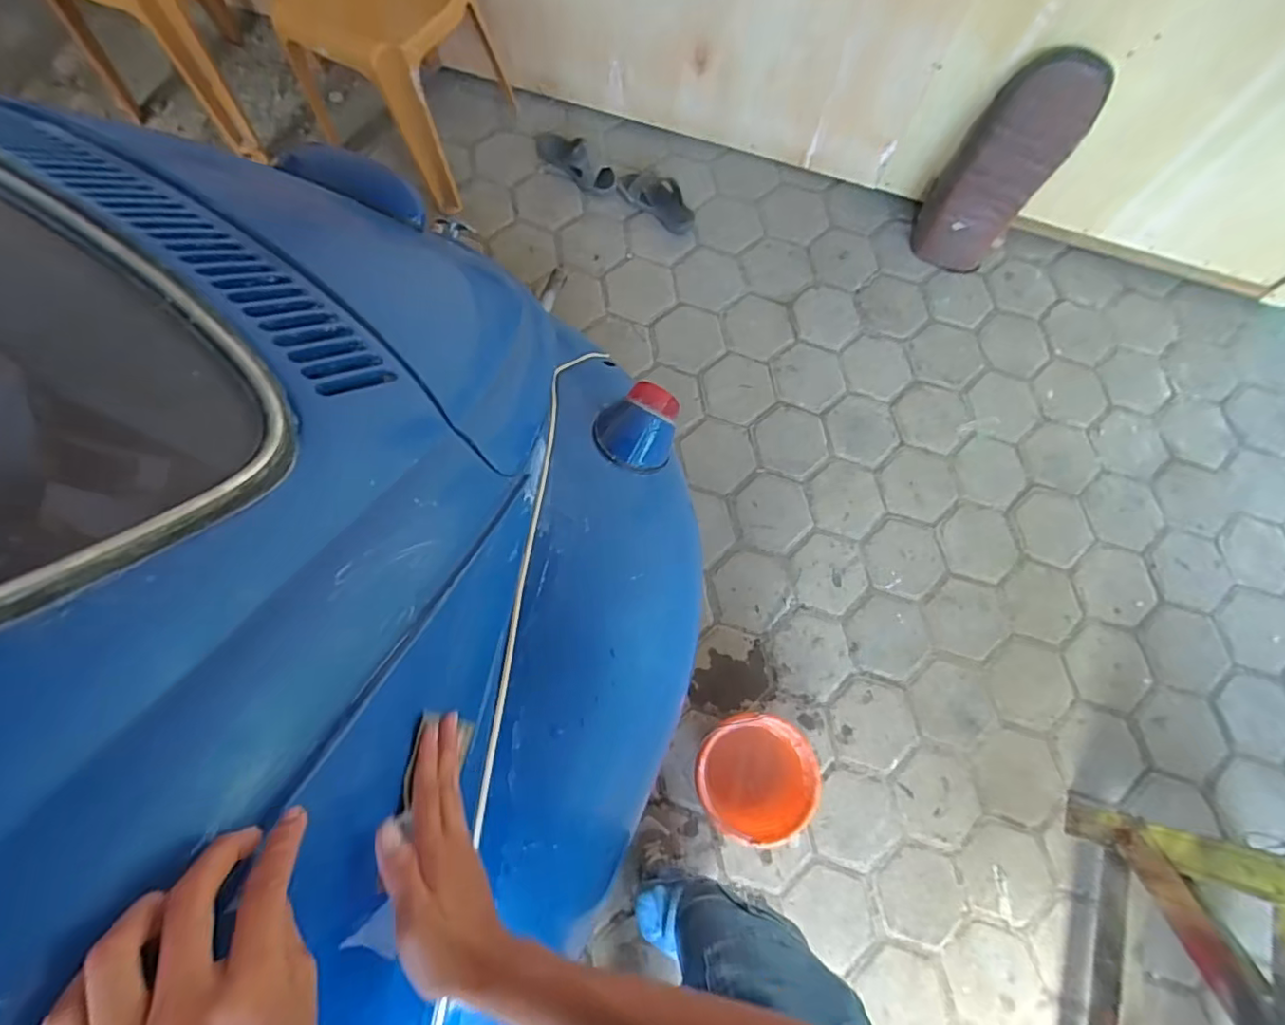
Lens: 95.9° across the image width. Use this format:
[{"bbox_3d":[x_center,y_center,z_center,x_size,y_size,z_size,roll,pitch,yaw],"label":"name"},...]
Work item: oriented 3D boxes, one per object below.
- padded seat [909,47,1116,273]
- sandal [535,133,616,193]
[{"bbox_3d":[0.908,-0.866,1.471,0.237,0.526,0.070,23,57,4],"label":"padded seat"},{"bbox_3d":[-0.202,-1.007,1.670,0.266,0.081,0.095,29,77,5],"label":"sandal"}]

